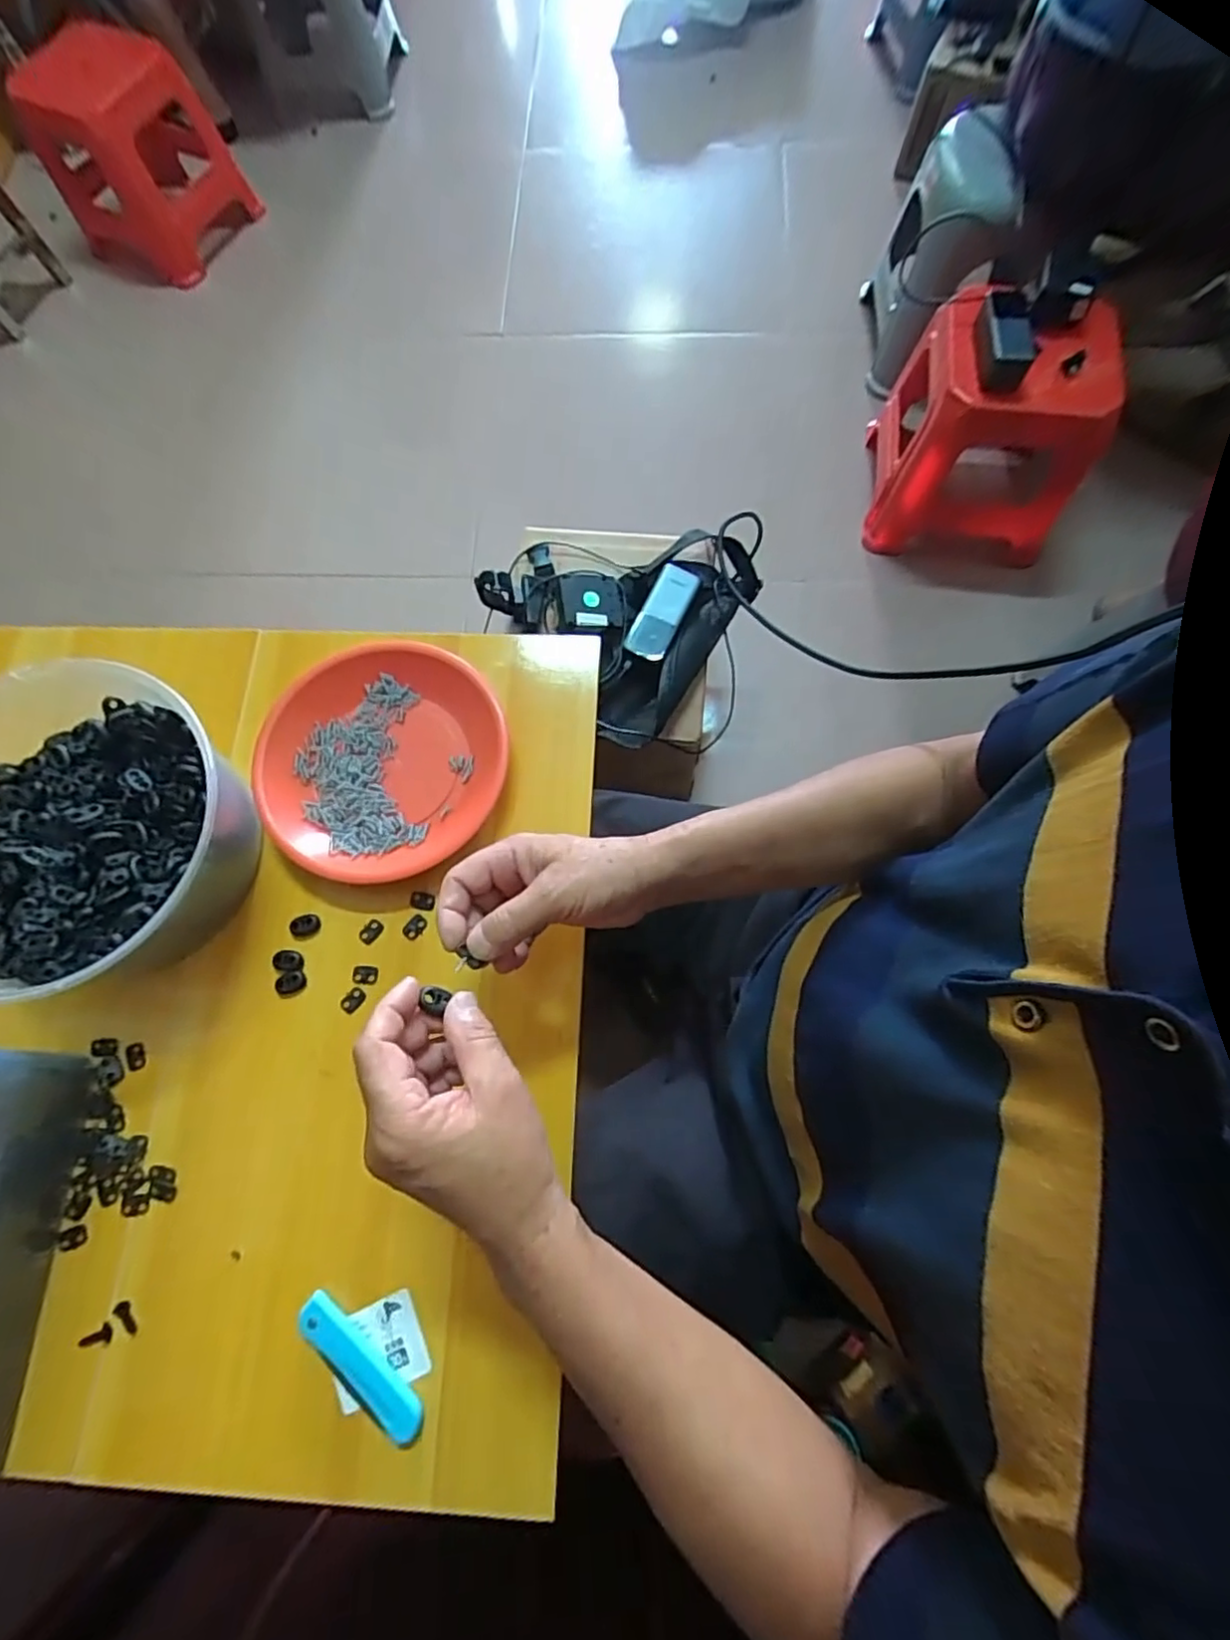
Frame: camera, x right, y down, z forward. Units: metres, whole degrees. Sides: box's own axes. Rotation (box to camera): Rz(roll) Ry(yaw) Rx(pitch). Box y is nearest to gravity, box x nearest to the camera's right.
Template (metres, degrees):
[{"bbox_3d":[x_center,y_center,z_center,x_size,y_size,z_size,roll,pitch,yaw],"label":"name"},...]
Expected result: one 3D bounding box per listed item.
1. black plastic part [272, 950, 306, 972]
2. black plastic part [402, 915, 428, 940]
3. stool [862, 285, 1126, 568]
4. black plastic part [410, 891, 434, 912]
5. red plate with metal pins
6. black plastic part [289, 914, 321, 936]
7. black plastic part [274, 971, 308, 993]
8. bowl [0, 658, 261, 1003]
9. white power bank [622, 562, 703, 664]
[{"bbox_3d":[-0.241,0.104,0.470,0.023,0.004,0.015,-3,73,1],"label":"black plastic part"},{"bbox_3d":[-0.150,0.081,0.478,0.013,0.004,0.019,37,77,12],"label":"black plastic part"},{"bbox_3d":[0.632,-0.665,1.072,0.324,0.310,0.300,12,74,6],"label":"stool"},{"bbox_3d":[-0.146,0.061,0.484,0.018,0.005,0.012,9,73,5],"label":"black plastic part"},{"bbox_3d":[-0.181,-0.046,0.503,0.184,0.030,0.184,-1,73,2],"label":"red plate with metal pins"},{"bbox_3d":[-0.233,0.079,0.478,0.023,0.004,0.016,-12,73,-2],"label":"black plastic part"},{"bbox_3d":[-0.238,0.119,0.468,0.022,0.004,0.016,-12,73,-2],"label":"black plastic part"},{"bbox_3d":[-0.374,0.005,0.453,0.216,0.095,0.203,-1,73,2],"label":"bowl"},{"bbox_3d":[0.061,-0.265,0.809,0.052,0.014,0.136,25,75,9],"label":"white power bank"}]

